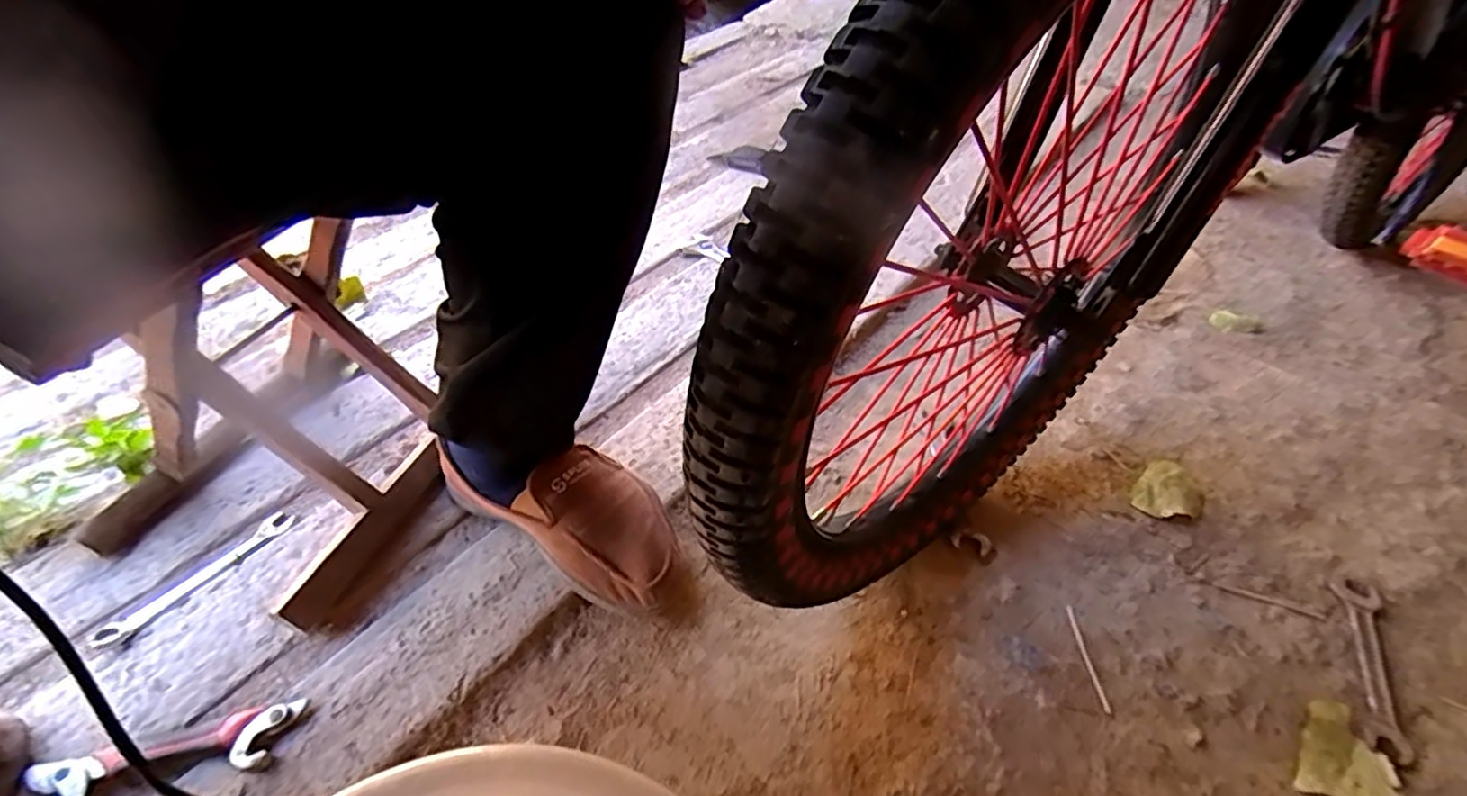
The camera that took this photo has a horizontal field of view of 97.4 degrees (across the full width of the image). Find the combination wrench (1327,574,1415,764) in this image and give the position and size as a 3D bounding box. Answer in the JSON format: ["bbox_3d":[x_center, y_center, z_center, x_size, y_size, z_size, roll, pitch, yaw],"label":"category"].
[{"bbox_3d":[0.486,0.200,0.491,0.031,0.005,0.147,18,48,18],"label":"combination wrench"}]

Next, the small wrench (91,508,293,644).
[{"bbox_3d":[-0.459,0.153,0.553,0.025,0.011,0.151,28,52,26],"label":"small wrench"}]

